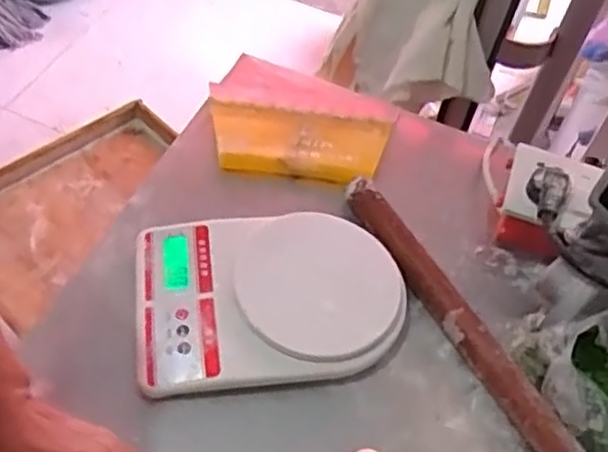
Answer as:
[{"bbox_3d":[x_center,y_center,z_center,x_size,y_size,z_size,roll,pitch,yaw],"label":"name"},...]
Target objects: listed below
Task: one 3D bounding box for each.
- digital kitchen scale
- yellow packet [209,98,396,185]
[{"bbox_3d":[-0.029,0.060,0.577,0.213,0.048,0.146,-2,53,-7],"label":"digital kitchen scale"},{"bbox_3d":[-0.009,-0.087,0.697,0.177,0.022,0.099,10,52,2],"label":"yellow packet"}]

